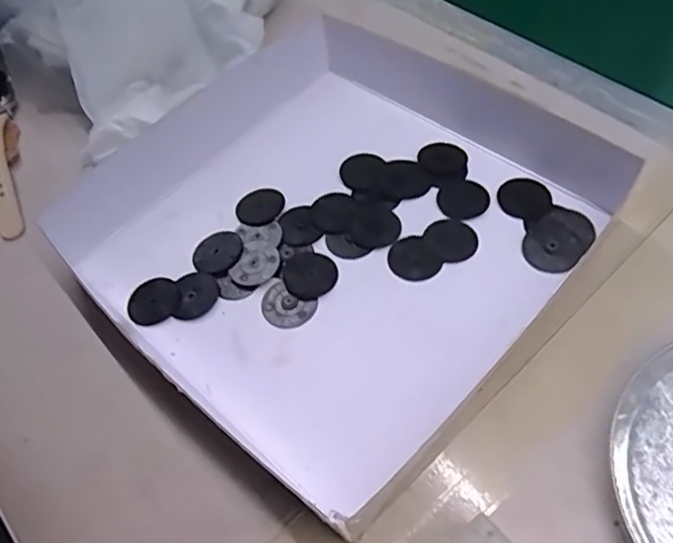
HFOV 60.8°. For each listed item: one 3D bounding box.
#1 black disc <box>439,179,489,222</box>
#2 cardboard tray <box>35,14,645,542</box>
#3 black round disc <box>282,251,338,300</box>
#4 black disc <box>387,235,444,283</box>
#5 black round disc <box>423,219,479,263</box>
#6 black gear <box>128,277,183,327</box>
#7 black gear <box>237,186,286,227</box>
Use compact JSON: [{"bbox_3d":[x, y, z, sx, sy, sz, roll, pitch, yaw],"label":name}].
[{"bbox_3d":[0.066,-0.039,0.301,0.025,0.004,0.026,-3,57,5],"label":"black disc"},{"bbox_3d":[0.002,-0.038,0.290,0.239,0.039,0.227,-42,62,-19],"label":"cardboard tray"},{"bbox_3d":[-0.013,0.001,0.286,0.026,0.004,0.027,-3,57,5],"label":"black round disc"},{"bbox_3d":[0.038,-0.006,0.285,0.022,0.004,0.026,-27,58,-11],"label":"black disc"},{"bbox_3d":[0.058,-0.016,0.288,0.024,0.004,0.026,-3,57,5],"label":"black round disc"},{"bbox_3d":[-0.091,0.015,0.287,0.026,0.004,0.023,-34,59,-15],"label":"black gear"},{"bbox_3d":[-0.041,-0.035,0.313,0.024,0.005,0.026,-3,57,5],"label":"black gear"}]

